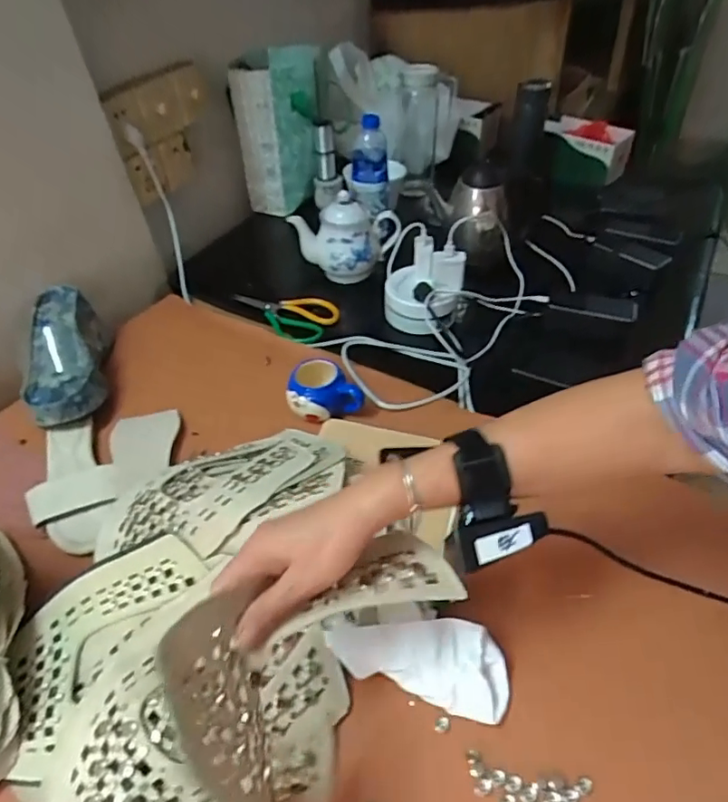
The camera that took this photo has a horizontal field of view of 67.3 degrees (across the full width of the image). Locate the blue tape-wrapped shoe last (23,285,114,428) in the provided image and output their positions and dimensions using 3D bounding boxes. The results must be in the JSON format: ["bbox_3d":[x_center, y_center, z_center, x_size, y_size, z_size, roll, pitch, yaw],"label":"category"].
[{"bbox_3d":[-0.426,-0.067,0.775,0.100,0.071,0.249,-15,45,-8],"label":"blue tape-wrapped shoe last"}]

